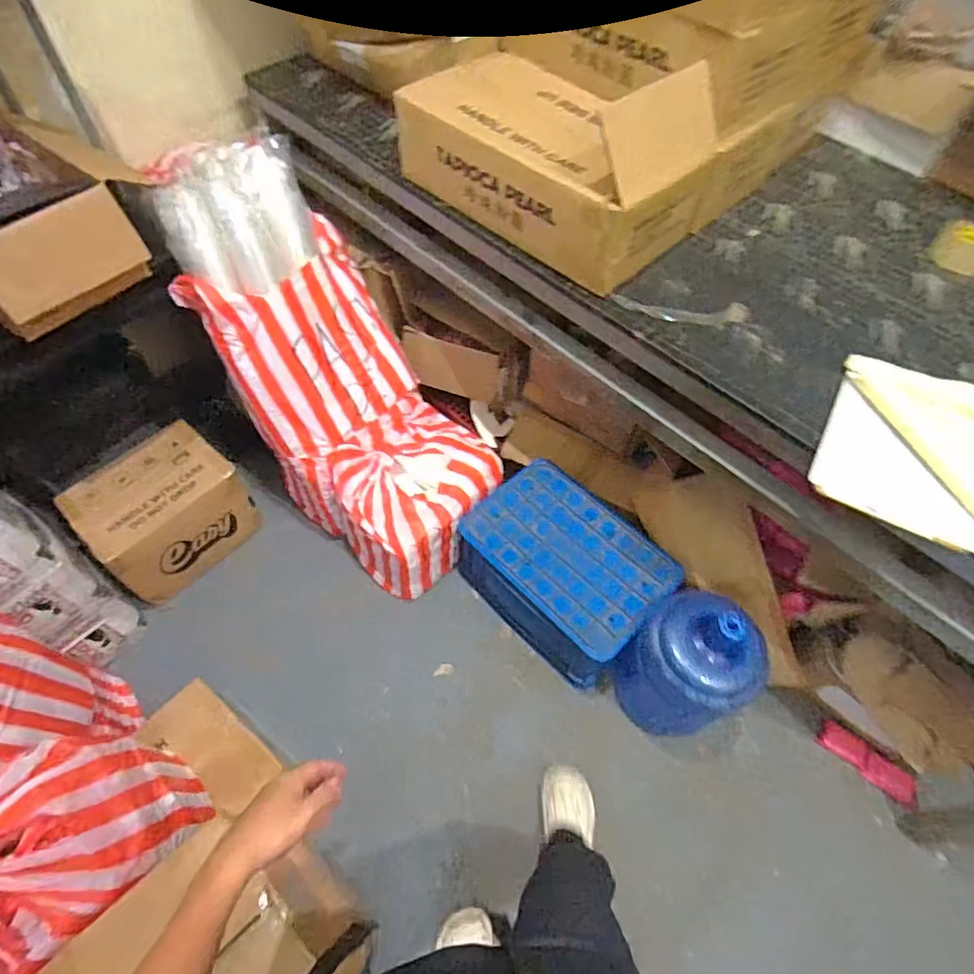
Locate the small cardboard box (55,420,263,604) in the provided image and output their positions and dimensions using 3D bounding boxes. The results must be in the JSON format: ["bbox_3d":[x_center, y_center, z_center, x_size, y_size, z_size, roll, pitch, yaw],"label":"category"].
[{"bbox_3d":[-0.874,0.053,1.541,0.308,0.248,0.377,35,64,21],"label":"small cardboard box"}]

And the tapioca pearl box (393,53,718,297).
[{"bbox_3d":[0.120,-0.676,1.138,0.566,0.270,0.294,39,65,22],"label":"tapioca pearl box"}]

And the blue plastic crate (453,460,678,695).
[{"bbox_3d":[0.202,0.225,1.542,0.382,0.246,0.512,-40,65,-22],"label":"blue plastic crate"}]

